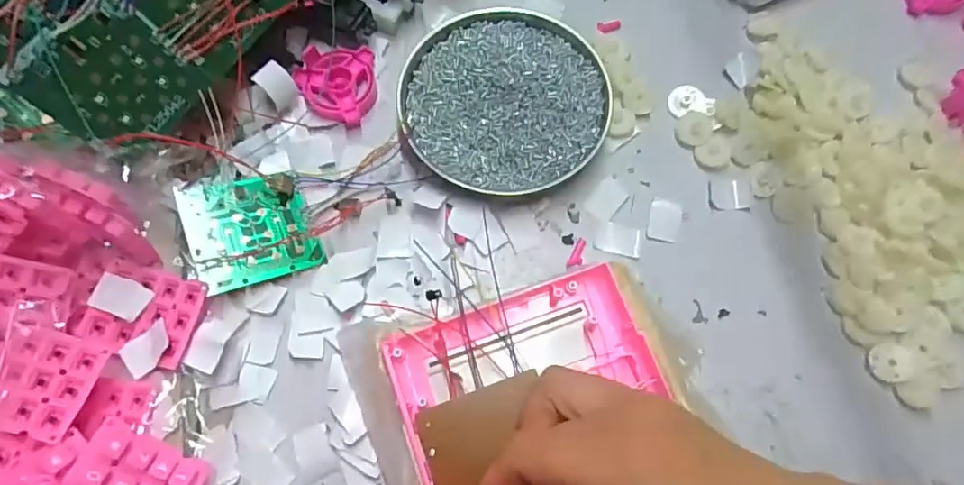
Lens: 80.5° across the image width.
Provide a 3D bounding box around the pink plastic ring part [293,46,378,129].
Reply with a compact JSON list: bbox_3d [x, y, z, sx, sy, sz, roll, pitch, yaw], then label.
[{"bbox_3d":[-0.098,-0.104,0.381,0.052,0.021,0.052,0,72,0],"label":"pink plastic ring part"}]

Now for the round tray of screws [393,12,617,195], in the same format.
[{"bbox_3d":[0.014,-0.097,0.378,0.132,0.021,0.131,0,72,0],"label":"round tray of screws"}]

